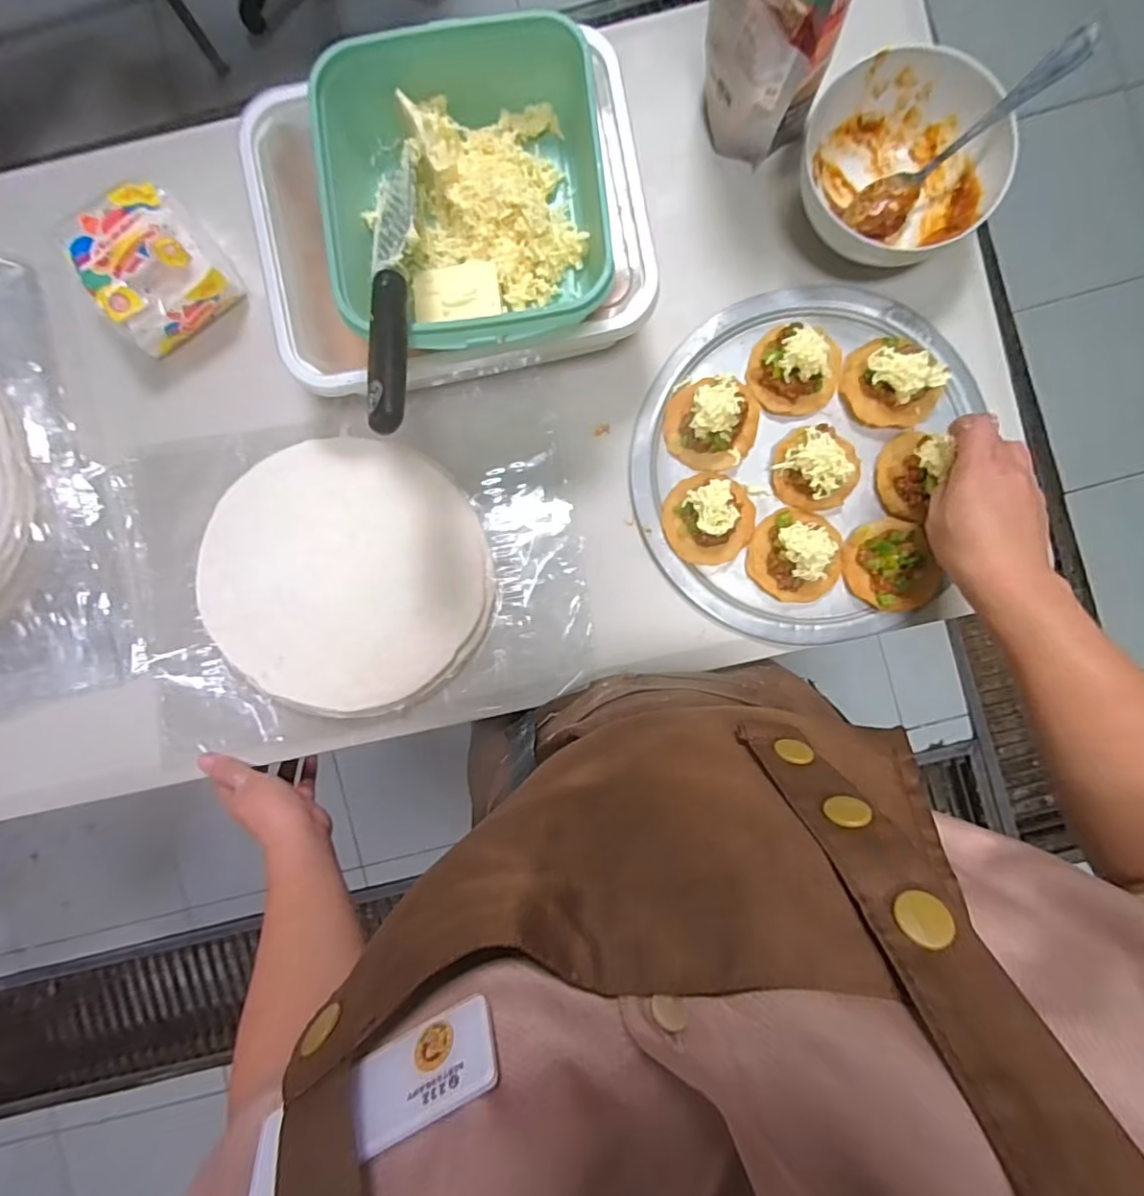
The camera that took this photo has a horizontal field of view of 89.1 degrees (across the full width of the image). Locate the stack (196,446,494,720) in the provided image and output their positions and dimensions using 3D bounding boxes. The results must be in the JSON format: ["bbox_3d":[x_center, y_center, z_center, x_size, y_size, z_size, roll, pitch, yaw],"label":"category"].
[{"bbox_3d":[-0.201,-0.022,0.520,0.252,0.019,0.236,38,90,3],"label":"stack"}]

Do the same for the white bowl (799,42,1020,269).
[{"bbox_3d":[0.271,-0.364,0.483,0.160,0.061,0.138,14,89,2],"label":"white bowl"}]

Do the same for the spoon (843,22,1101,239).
[{"bbox_3d":[0.316,-0.365,0.470,0.178,0.031,0.043,-31,87,31],"label":"spoon"}]

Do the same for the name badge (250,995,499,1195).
[{"bbox_3d":[-0.057,0.147,0.171,0.073,0.027,0.004,-27,117,-4],"label":"name badge"}]

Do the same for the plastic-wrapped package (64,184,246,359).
[{"bbox_3d":[-0.371,-0.289,0.513,0.106,0.069,0.097,-36,87,1],"label":"plastic-wrapped package"}]

